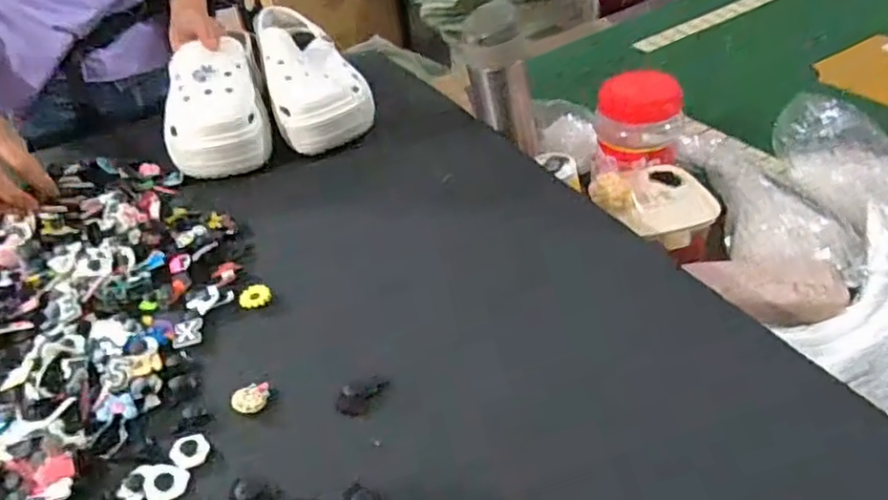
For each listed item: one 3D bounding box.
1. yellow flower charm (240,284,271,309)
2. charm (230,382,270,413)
[{"bbox_3d":[-0.154,0.037,0.542,0.025,0.005,0.020,-12,38,-7],"label":"yellow flower charm"},{"bbox_3d":[-0.132,0.103,0.459,0.026,0.013,0.019,-21,40,-19],"label":"charm"}]

